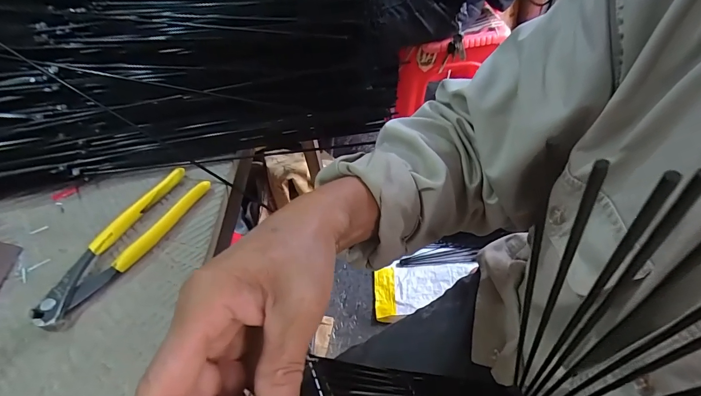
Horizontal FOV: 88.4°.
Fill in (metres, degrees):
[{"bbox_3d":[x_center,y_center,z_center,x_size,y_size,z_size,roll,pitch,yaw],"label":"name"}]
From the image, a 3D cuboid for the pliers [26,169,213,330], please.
[{"bbox_3d":[-0.195,0.038,0.316,0.044,0.016,0.162,21,58,19],"label":"pliers"}]

